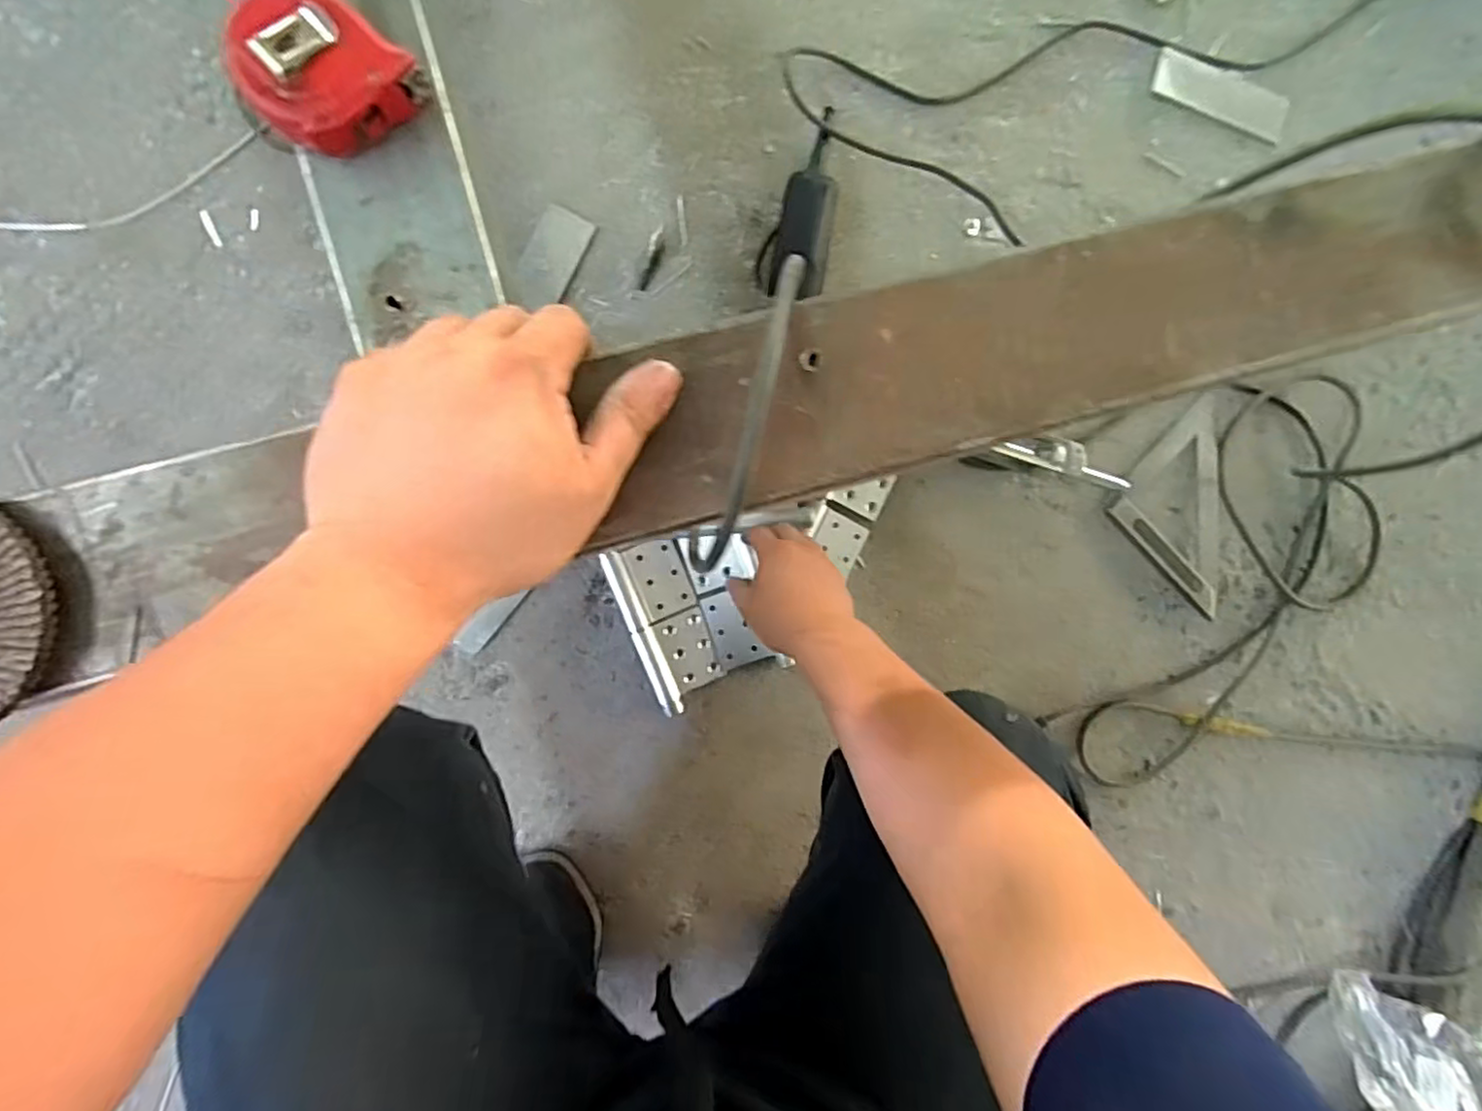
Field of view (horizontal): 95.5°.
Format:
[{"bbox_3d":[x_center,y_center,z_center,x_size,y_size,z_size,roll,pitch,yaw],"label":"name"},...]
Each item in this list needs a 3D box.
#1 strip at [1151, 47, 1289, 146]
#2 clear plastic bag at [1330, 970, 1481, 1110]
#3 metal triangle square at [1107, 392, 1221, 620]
[{"bbox_3d":[0.514,-0.494,0.720,0.146,0.008,0.052,31,94,7],"label":"strip"},{"bbox_3d":[0.751,0.570,0.736,0.218,0.105,0.150,20,89,-5],"label":"clear plastic bag"},{"bbox_3d":[0.506,-0.057,0.734,0.172,0.017,0.176,41,88,-4],"label":"metal triangle square"}]

